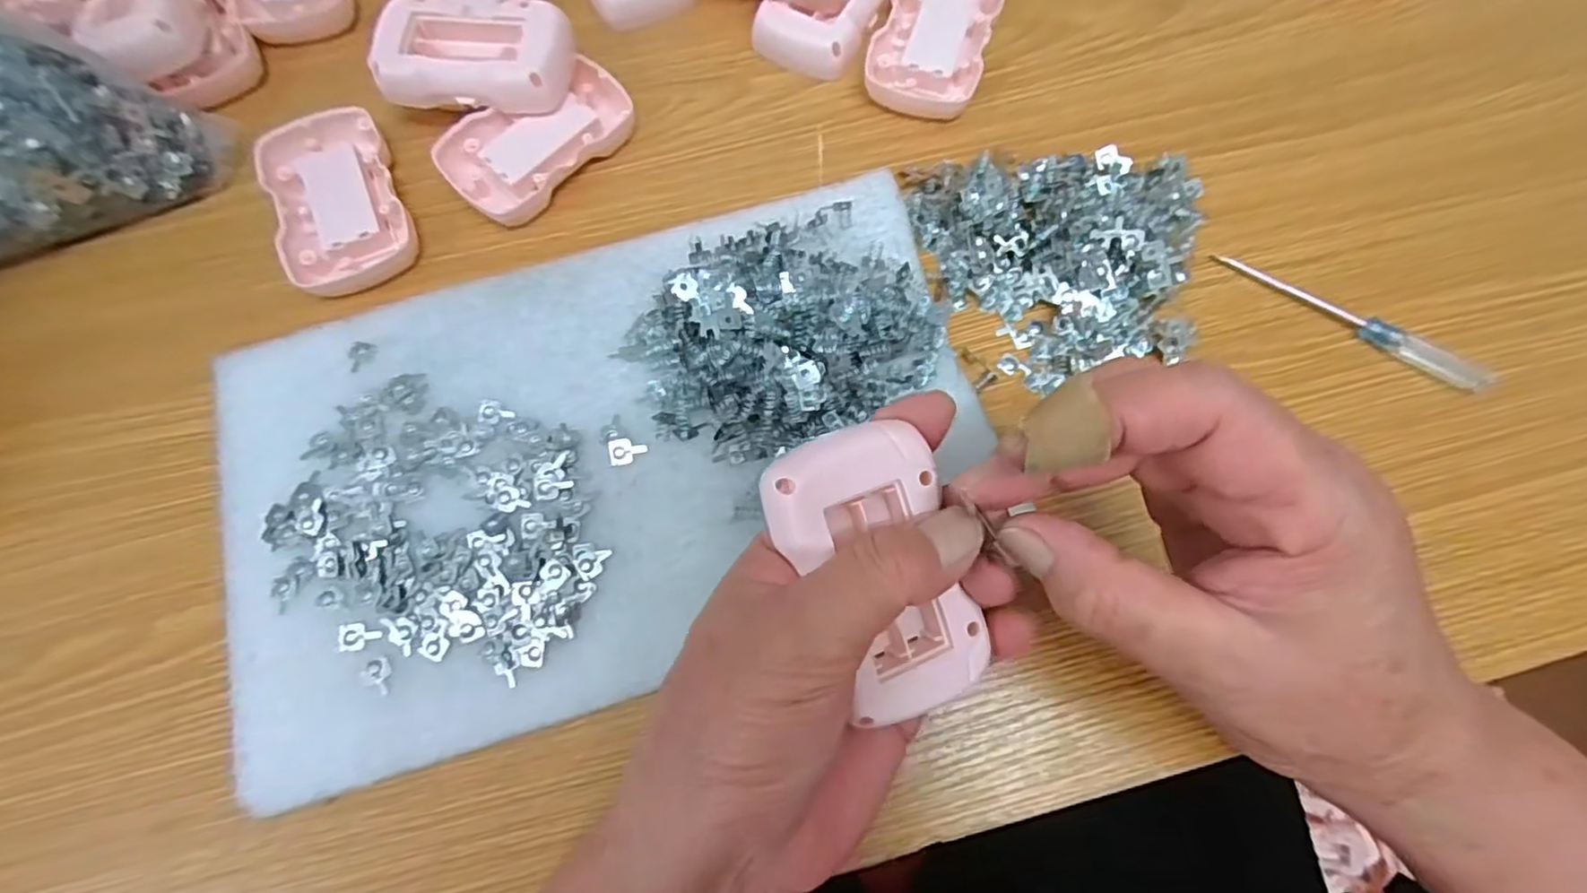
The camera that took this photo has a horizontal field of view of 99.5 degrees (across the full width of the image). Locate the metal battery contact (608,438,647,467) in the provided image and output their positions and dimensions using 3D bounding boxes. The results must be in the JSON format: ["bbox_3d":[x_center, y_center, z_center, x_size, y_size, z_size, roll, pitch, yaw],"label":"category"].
[{"bbox_3d":[-0.067,0.002,0.273,0.015,0.004,0.010,-12,75,-4],"label":"metal battery contact"}]

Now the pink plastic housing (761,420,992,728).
[{"bbox_3d":[0.026,0.035,0.199,0.049,0.017,0.084,-25,97,-8],"label":"pink plastic housing"}]

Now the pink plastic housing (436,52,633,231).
[{"bbox_3d":[-0.120,-0.145,0.318,0.088,0.013,0.052,-42,79,-11],"label":"pink plastic housing"}]

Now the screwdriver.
[{"bbox_3d":[0.246,-0.054,0.297,0.123,0.009,0.013,27,76,6],"label":"screwdriver"}]

